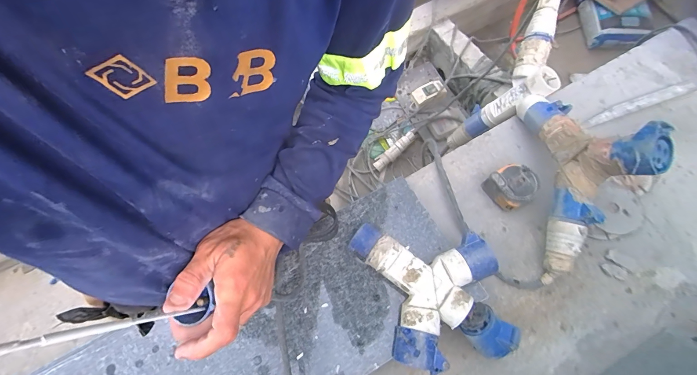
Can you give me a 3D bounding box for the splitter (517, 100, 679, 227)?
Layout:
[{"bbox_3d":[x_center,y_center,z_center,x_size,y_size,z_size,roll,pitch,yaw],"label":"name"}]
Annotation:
[{"bbox_3d":[0.347,-0.052,0.456,0.089,0.158,0.210,2,68,5],"label":"splitter"}]

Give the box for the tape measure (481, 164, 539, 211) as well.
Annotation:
[{"bbox_3d":[0.268,-0.001,0.514,0.066,0.040,0.067,-30,69,-8],"label":"tape measure"}]

